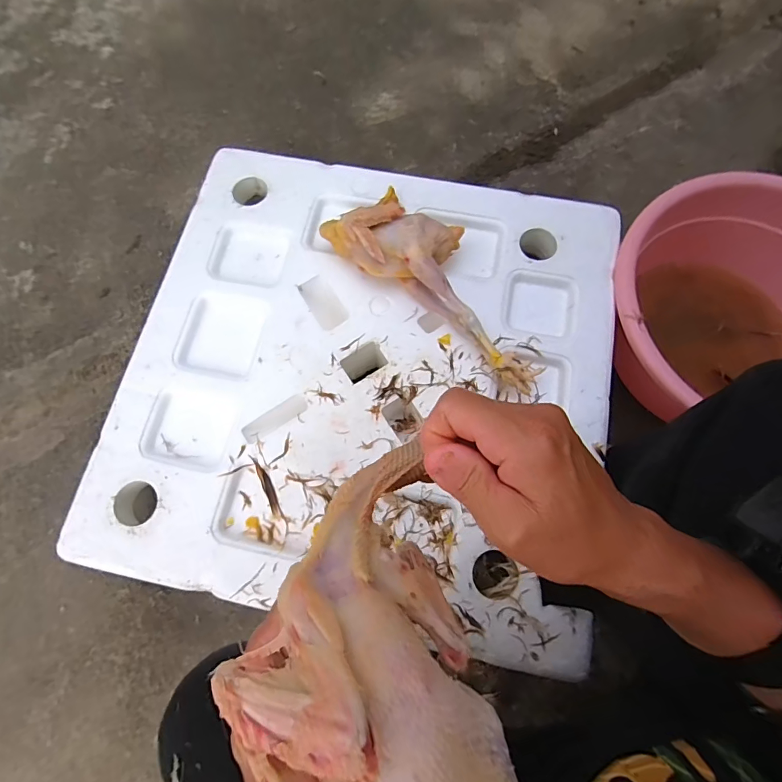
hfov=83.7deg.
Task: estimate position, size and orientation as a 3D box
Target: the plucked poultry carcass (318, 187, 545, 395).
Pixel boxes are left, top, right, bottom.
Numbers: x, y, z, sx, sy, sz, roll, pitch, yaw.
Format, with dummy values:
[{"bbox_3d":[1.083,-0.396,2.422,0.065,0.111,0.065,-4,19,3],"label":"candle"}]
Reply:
[{"bbox_3d":[0.076,-0.151,0.570,0.335,0.074,0.119,39,77,10],"label":"plucked poultry carcass"}]

